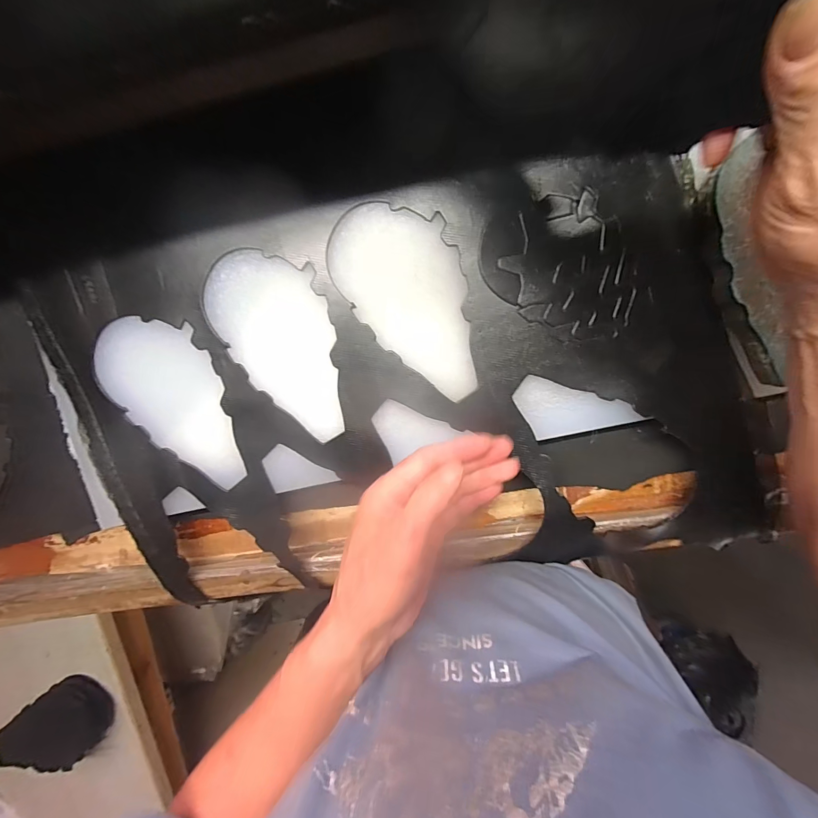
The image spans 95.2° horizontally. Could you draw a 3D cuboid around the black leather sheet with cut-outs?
[{"bbox_3d":[-0.008,-0.011,0.324,0.561,0.015,0.345,-13,96,5],"label":"black leather sheet with cut-outs"}]

